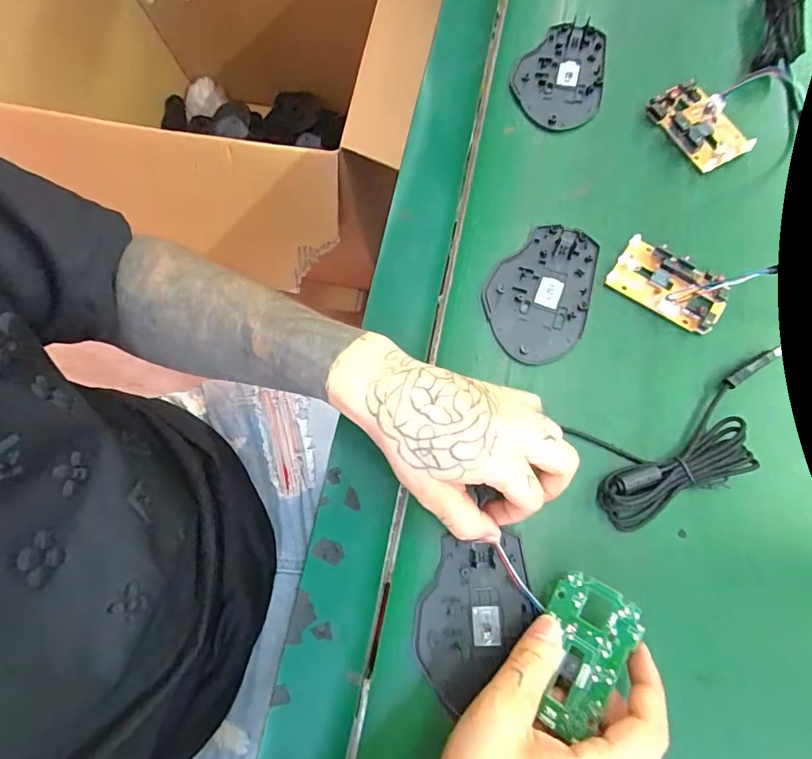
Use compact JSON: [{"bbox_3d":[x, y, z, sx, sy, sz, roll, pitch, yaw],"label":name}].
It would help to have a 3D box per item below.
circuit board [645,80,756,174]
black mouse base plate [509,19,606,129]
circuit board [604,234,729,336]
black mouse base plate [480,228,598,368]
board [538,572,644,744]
[{"bbox_3d":[0.234,-0.203,0.378,0.046,0.016,0.076,-31,76,-8],"label":"circuit board"},{"bbox_3d":[0.130,-0.257,0.400,0.073,0.008,0.109,13,74,5],"label":"black mouse base plate"},{"bbox_3d":[0.189,-0.068,0.340,0.077,0.013,0.042,32,77,9],"label":"circuit board"},{"bbox_3d":[0.097,-0.065,0.347,0.072,0.006,0.106,15,75,5],"label":"black mouse base plate"},{"bbox_3d":[0.093,0.149,0.258,0.045,0.004,0.076,26,77,32],"label":"board"}]

